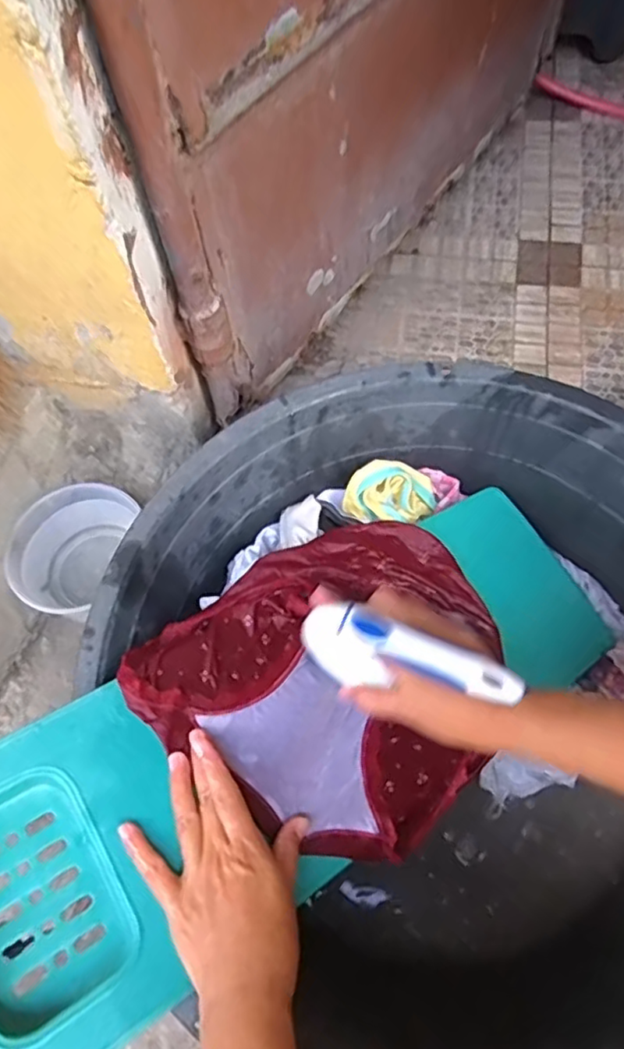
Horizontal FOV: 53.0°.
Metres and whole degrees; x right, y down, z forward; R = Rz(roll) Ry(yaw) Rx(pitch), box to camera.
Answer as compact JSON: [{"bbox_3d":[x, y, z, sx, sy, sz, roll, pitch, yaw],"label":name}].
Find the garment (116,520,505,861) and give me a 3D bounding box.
[{"bbox_3d":[0.031,0.111,0.506,0.281,0.074,0.247,-41,71,-18],"label":"garment"}]

